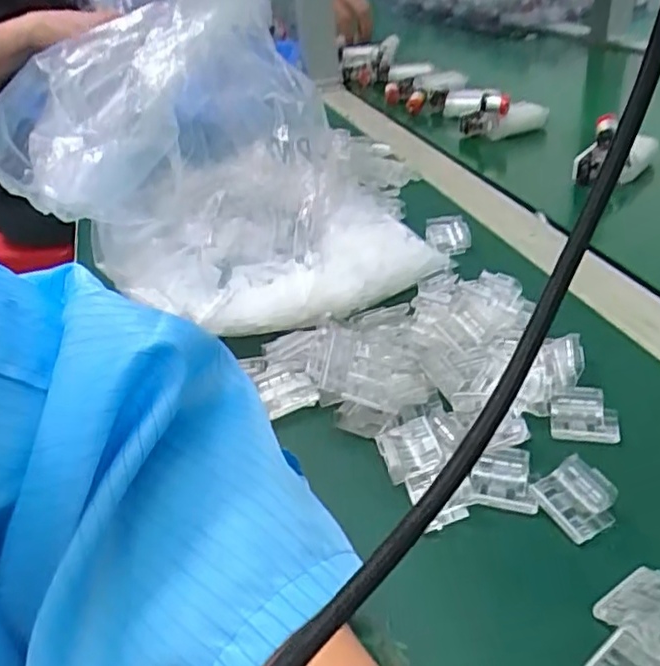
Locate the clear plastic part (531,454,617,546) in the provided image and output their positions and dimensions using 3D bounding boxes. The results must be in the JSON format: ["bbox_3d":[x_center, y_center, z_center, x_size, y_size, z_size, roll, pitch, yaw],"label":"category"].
[{"bbox_3d":[0.098,0.064,0.265,0.026,0.011,0.027,-22,36,-22],"label":"clear plastic part"}]

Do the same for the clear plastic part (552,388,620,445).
[{"bbox_3d":[0.117,0.037,0.307,0.029,0.014,0.025,2,34,13],"label":"clear plastic part"}]

